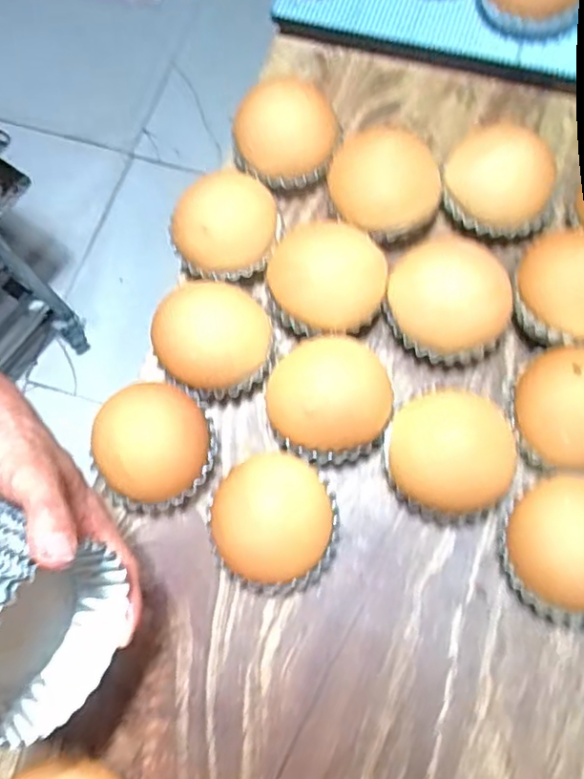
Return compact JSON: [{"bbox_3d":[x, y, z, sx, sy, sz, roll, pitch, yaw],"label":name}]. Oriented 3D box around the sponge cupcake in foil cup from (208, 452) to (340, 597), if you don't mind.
[{"bbox_3d":[-0.013,0.102,0.452,0.091,0.056,0.097,-1,74,2],"label":"sponge cupcake in foil cup"}]

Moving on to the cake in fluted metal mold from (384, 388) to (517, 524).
[{"bbox_3d":[0.115,0.053,0.450,0.079,0.073,0.096,-40,76,-9],"label":"cake in fluted metal mold"}]

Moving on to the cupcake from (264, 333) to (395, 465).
[{"bbox_3d":[0.029,0.010,0.476,0.091,0.056,0.094,-1,74,2],"label":"cupcake"}]

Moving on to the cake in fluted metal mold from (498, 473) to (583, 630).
[{"bbox_3d":[0.195,0.117,0.432,0.079,0.058,0.101,-25,74,-5],"label":"cake in fluted metal mold"}]

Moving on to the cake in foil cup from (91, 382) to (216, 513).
[{"bbox_3d":[-0.107,0.045,0.472,0.091,0.061,0.090,-1,74,2],"label":"cake in foil cup"}]

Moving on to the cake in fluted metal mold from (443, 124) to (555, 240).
[{"bbox_3d":[0.180,-0.176,0.522,0.094,0.075,0.076,21,75,8],"label":"cake in fluted metal mold"}]

